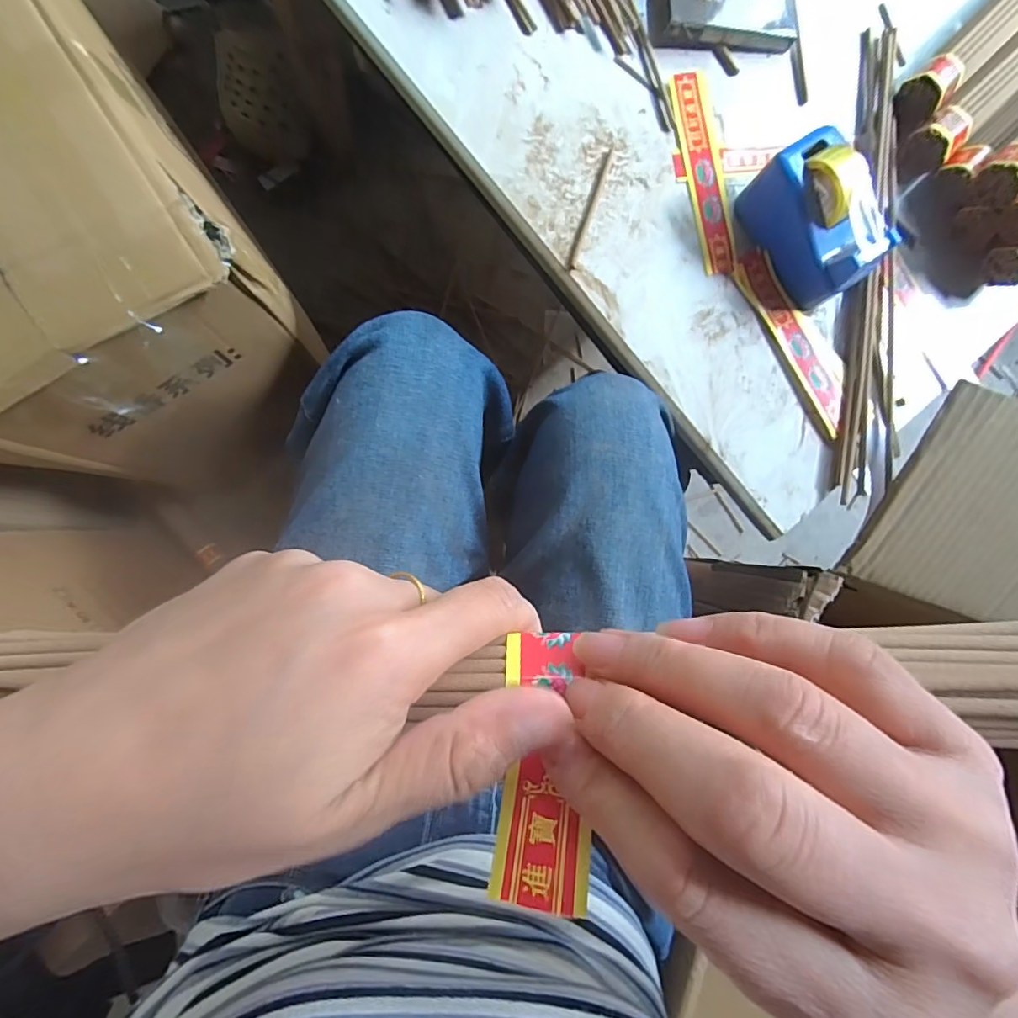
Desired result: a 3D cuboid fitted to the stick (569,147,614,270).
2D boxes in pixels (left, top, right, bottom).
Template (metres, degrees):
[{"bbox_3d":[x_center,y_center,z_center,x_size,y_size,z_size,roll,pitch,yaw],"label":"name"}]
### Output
[{"bbox_3d":[0.059,-0.219,0.370,0.006,0.004,0.095,18,88,-1],"label":"stick"}]

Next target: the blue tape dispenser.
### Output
[{"bbox_3d":[0.214,-0.201,0.355,0.054,0.057,0.100,-32,91,-3],"label":"blue tape dispenser"}]

